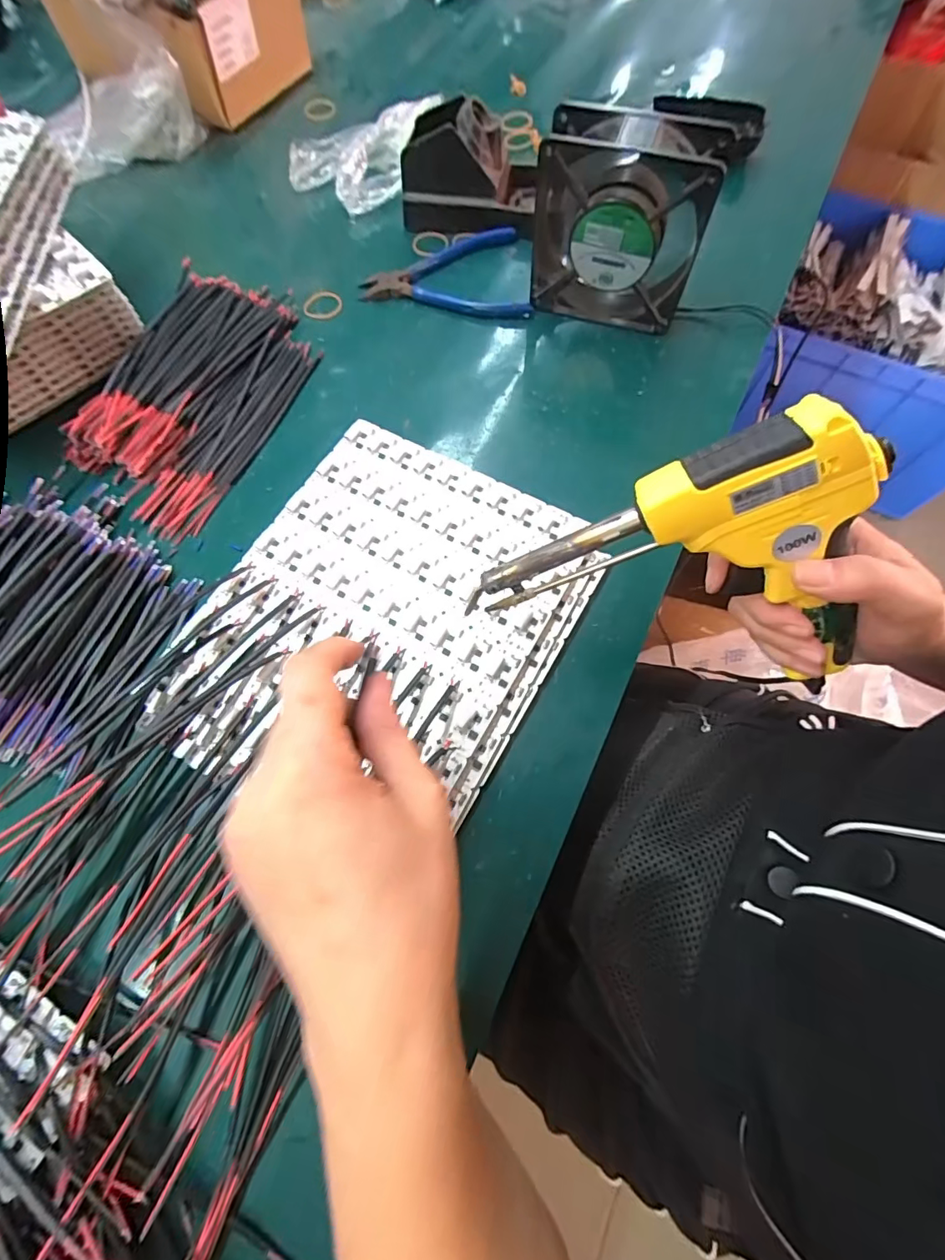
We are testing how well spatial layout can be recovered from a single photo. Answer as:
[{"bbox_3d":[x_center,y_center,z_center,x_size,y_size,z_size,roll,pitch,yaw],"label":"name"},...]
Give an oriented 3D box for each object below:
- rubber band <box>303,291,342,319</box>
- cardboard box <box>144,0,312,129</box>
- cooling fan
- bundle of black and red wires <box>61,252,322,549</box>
[{"bbox_3d":[-0.132,-0.286,0.432,0.033,0.006,0.030,7,70,4],"label":"rubber band"},{"bbox_3d":[-0.239,-0.615,0.517,0.048,0.091,0.181,24,72,10],"label":"cardboard box"},{"bbox_3d":[0.107,-0.290,0.360,0.122,0.123,0.044,17,71,8],"label":"cooling fan"},{"bbox_3d":[-0.221,-0.188,0.385,0.138,0.026,0.223,22,71,9],"label":"bundle of black and red wires"}]

